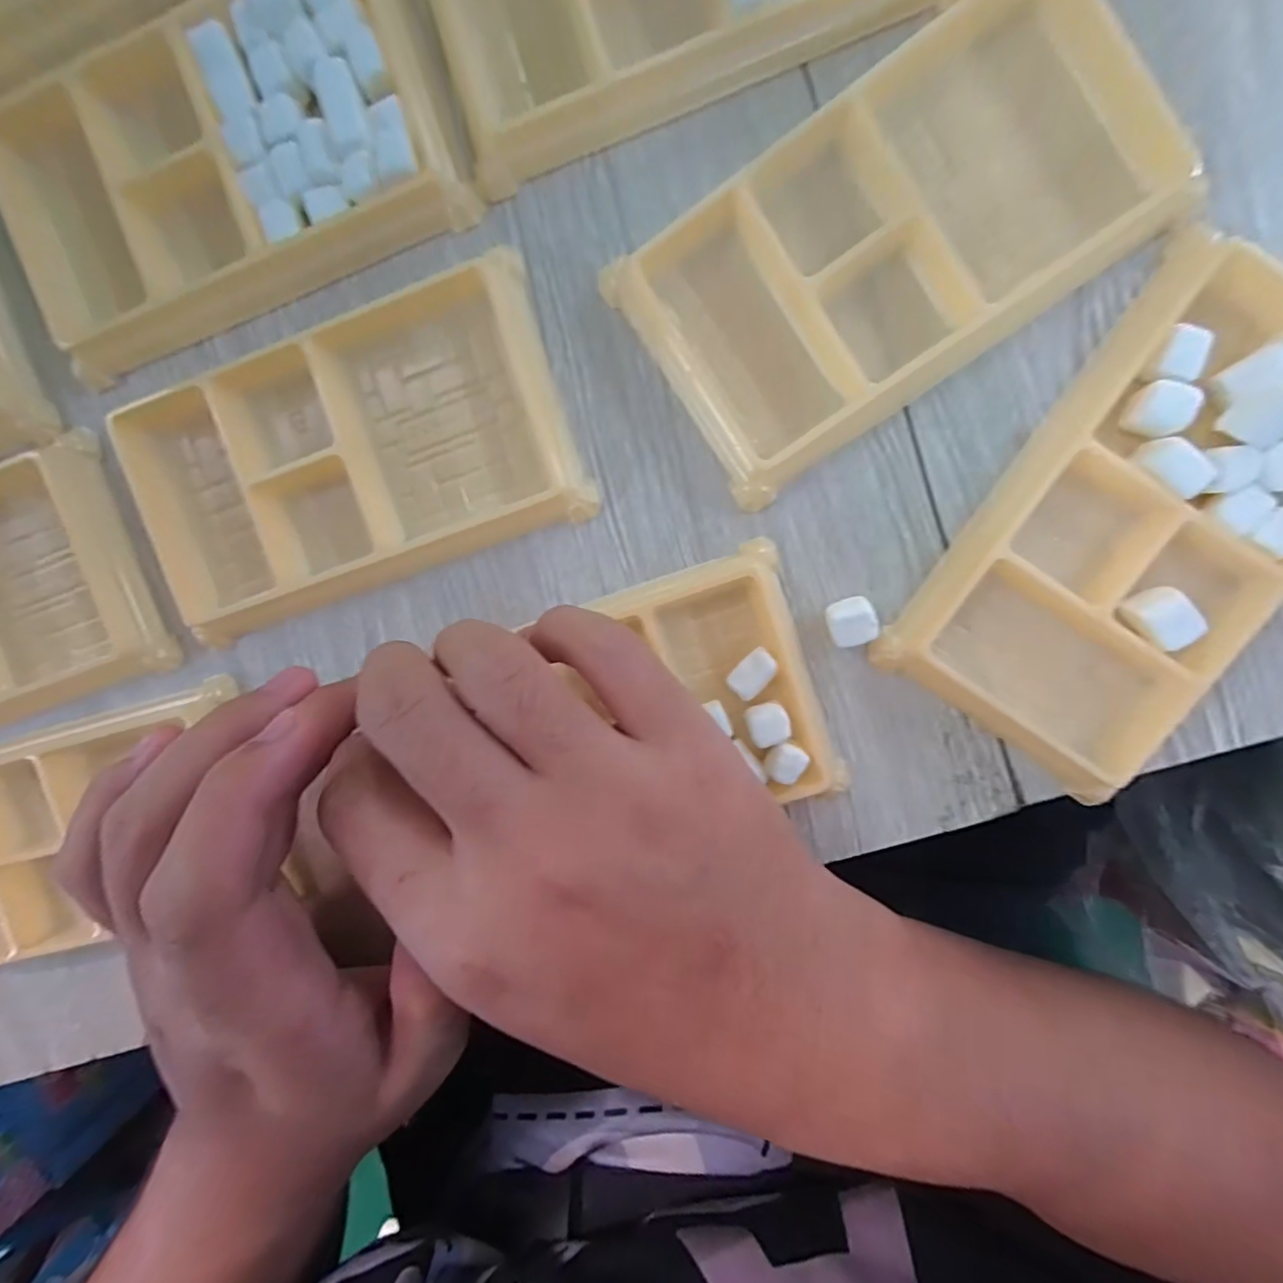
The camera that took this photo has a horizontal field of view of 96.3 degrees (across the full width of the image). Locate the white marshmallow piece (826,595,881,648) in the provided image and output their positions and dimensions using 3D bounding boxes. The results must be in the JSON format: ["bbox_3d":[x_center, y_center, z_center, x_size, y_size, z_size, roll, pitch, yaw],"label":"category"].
[{"bbox_3d":[0.060,-0.006,0.166,0.013,0.013,0.014,-23,96,8],"label":"white marshmallow piece"}]

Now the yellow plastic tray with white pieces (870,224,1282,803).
[{"bbox_3d":[0.134,-0.030,0.155,0.074,0.015,0.131,34,99,1],"label":"yellow plastic tray with white pieces"}]

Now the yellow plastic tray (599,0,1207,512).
[{"bbox_3d":[0.065,-0.106,0.153,0.132,0.012,0.073,-32,93,8],"label":"yellow plastic tray"}]

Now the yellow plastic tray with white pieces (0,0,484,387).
[{"bbox_3d":[-0.119,-0.136,0.163,0.129,0.011,0.074,-19,94,7],"label":"yellow plastic tray with white pieces"}]

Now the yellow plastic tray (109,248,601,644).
[{"bbox_3d":[-0.087,-0.053,0.173,0.131,0.013,0.071,-17,95,7],"label":"yellow plastic tray"}]

